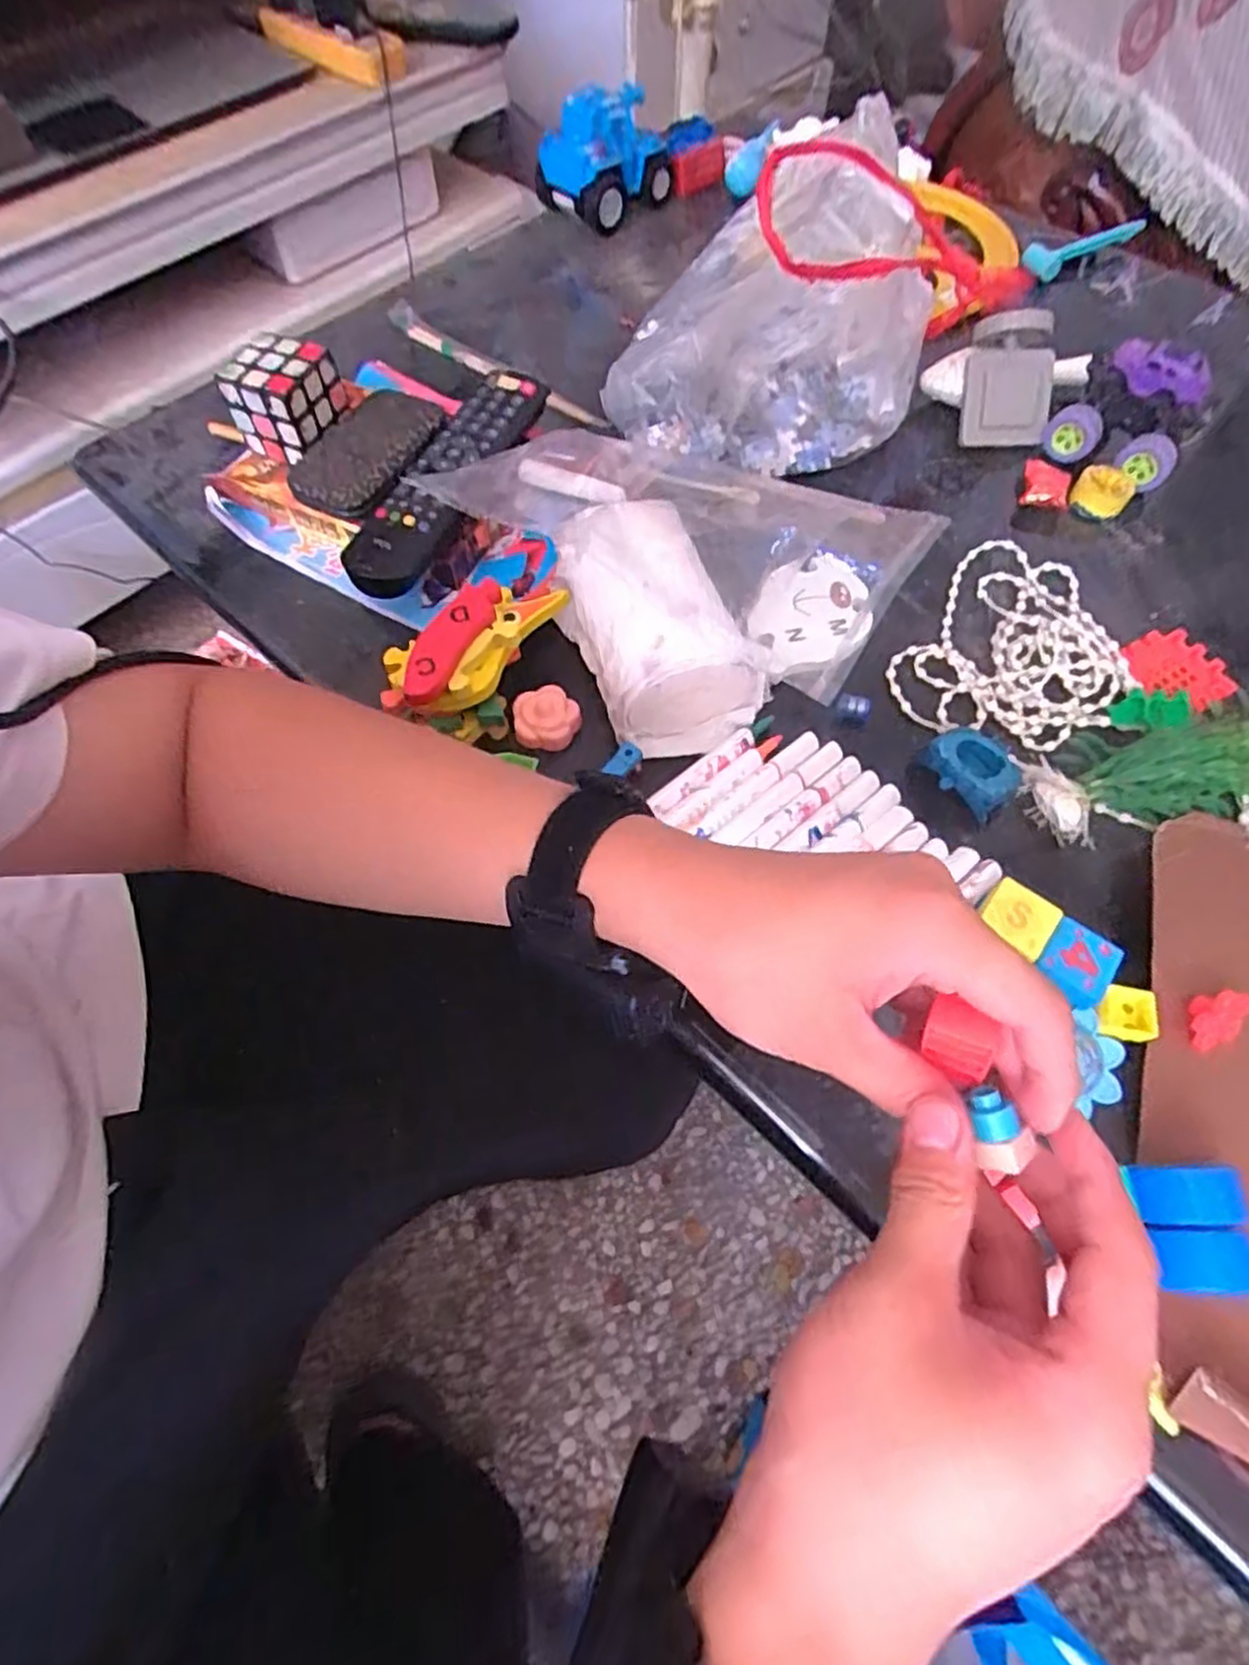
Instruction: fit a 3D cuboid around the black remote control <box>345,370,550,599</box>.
[{"bbox_3d":[-0.107,-0.219,0.443,0.048,0.015,0.181,24,66,12],"label":"black remote control"}]

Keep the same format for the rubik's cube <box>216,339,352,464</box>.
[{"bbox_3d":[-0.213,-0.277,0.465,0.048,0.047,0.059,24,66,12],"label":"rubik's cube"}]

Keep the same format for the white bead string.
[{"bbox_3d":[0.234,-0.109,0.431,0.113,0.013,0.151,33,68,16],"label":"white bead string"}]

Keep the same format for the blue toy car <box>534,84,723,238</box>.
[{"bbox_3d":[0.006,-0.615,0.658,0.161,0.092,0.077,-24,65,-12],"label":"blue toy car"}]

